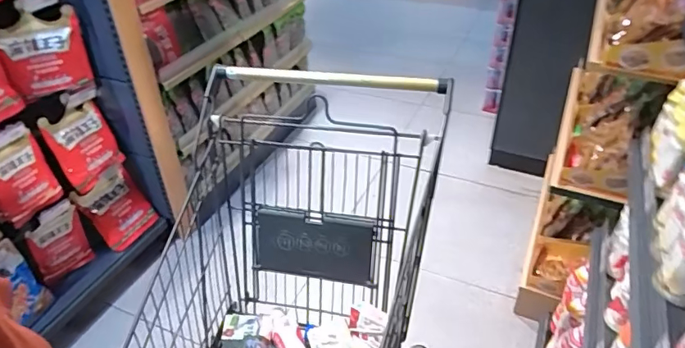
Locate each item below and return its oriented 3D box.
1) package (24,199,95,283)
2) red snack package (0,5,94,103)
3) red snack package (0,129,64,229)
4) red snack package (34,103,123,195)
[{"bbox_3d":[-0.936,0.227,1.600,0.029,0.265,0.190,9,39,14],"label":"package"},{"bbox_3d":[-0.884,-0.354,1.437,0.034,0.225,0.227,27,46,33],"label":"red snack package"},{"bbox_3d":[-0.948,0.021,1.415,0.076,0.239,0.182,25,45,31],"label":"red snack package"},{"bbox_3d":[-0.865,-0.091,1.623,0.040,0.270,0.208,19,42,25],"label":"red snack package"}]

